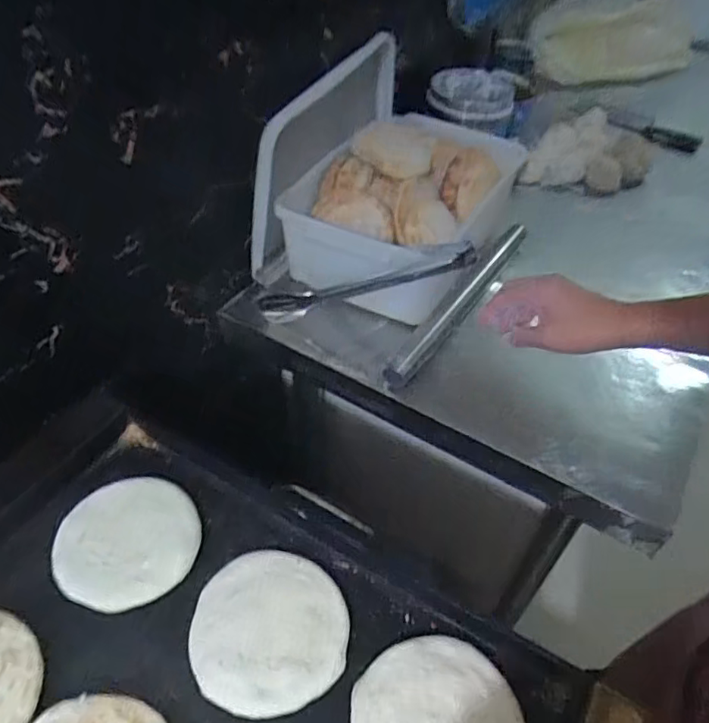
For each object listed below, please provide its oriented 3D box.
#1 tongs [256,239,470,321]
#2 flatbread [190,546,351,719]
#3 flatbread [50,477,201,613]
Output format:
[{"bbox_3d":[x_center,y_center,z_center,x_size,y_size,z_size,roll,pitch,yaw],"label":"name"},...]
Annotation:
[{"bbox_3d":[0.006,-0.093,0.730,0.290,0.033,0.032,-12,42,23],"label":"tongs"},{"bbox_3d":[-0.070,0.220,0.484,0.125,0.011,0.125,3,46,1],"label":"flatbread"},{"bbox_3d":[-0.210,0.161,0.533,0.125,0.007,0.118,-13,48,-14],"label":"flatbread"}]

